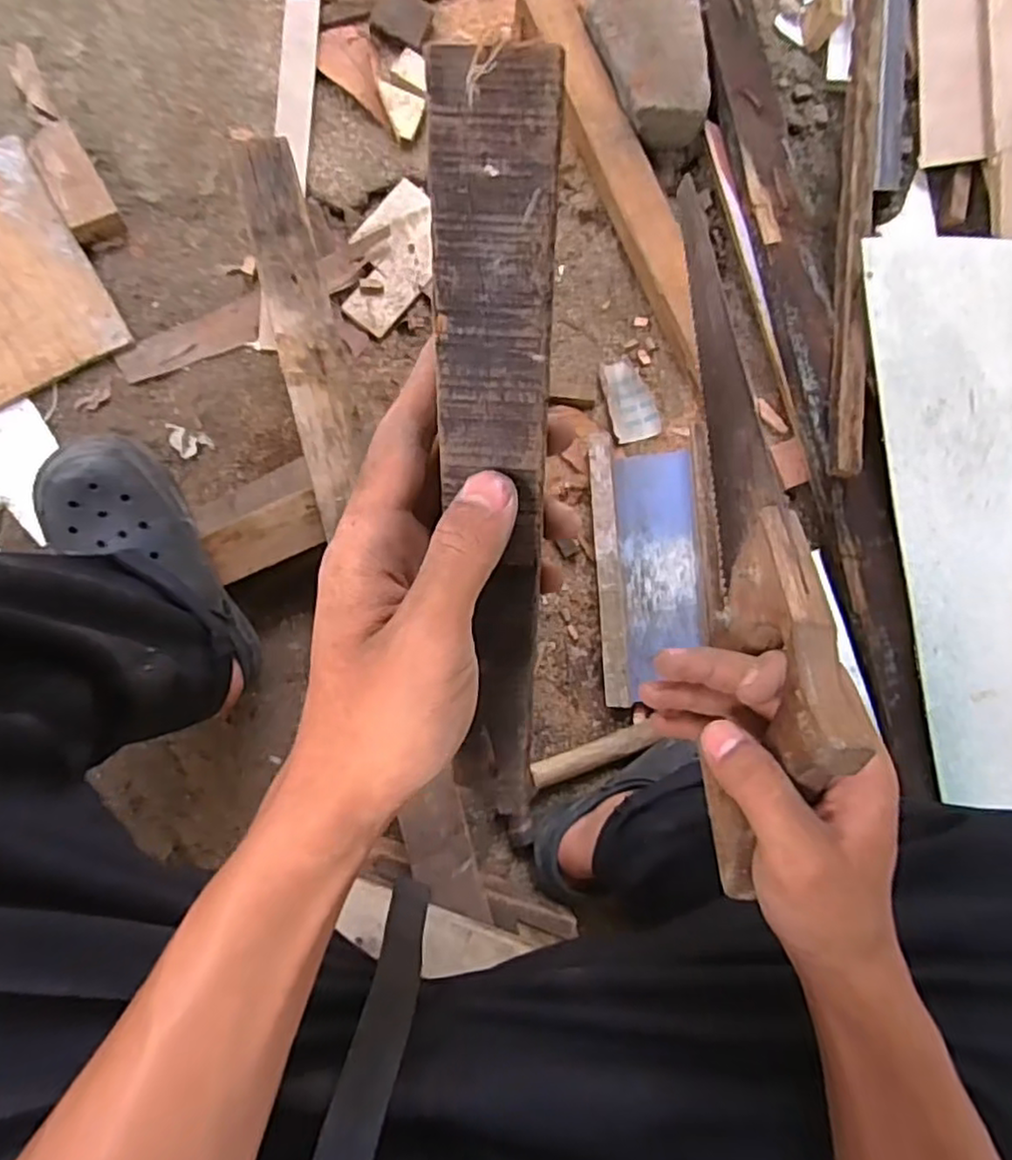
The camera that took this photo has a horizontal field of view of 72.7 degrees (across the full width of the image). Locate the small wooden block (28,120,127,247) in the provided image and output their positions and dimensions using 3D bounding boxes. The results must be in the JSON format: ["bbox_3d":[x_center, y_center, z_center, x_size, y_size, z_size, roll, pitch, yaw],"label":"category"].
[{"bbox_3d":[-0.471,-0.437,0.748,0.056,0.030,0.140,-28,87,-9],"label":"small wooden block"}]

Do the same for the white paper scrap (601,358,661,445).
[{"bbox_3d":[0.150,-0.216,0.826,0.061,0.012,0.100,-12,85,-8],"label":"white paper scrap"}]

